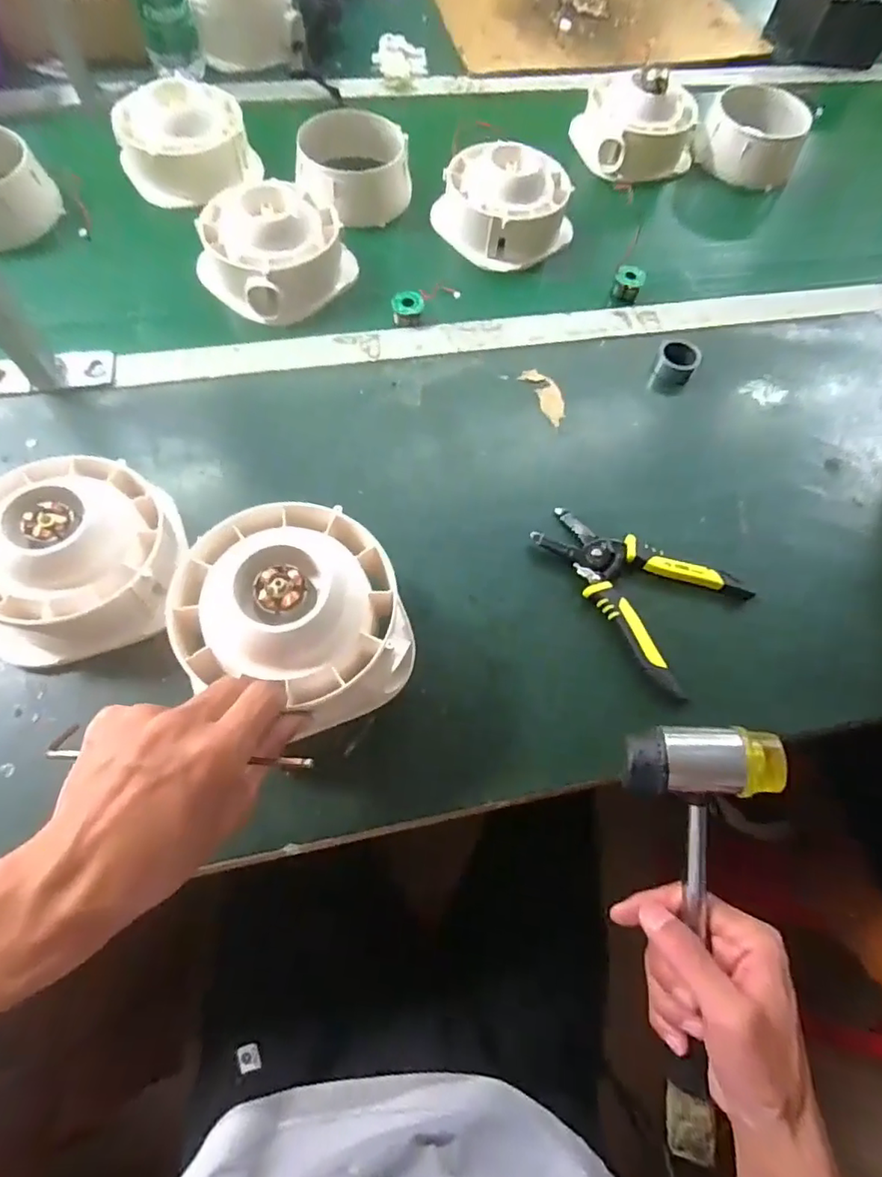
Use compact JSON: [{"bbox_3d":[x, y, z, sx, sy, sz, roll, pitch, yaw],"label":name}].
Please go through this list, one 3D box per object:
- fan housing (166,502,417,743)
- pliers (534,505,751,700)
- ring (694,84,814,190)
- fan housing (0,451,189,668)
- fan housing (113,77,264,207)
[{"bbox_3d":[-0.088,0.015,0.342,0.125,0.067,0.129,1,65,-2],"label":"fan housing"},{"bbox_3d":[0.146,-0.008,0.439,0.154,0.015,0.109,41,68,14],"label":"pliers"},{"bbox_3d":[0.376,-0.546,0.684,0.123,0.071,0.101,19,65,4],"label":"ring"},{"bbox_3d":[-0.252,-0.028,0.390,0.130,0.069,0.128,2,65,-4],"label":"fan housing"},{"bbox_3d":[-0.274,-0.483,0.610,0.138,0.062,0.126,-20,68,-13],"label":"fan housing"}]

